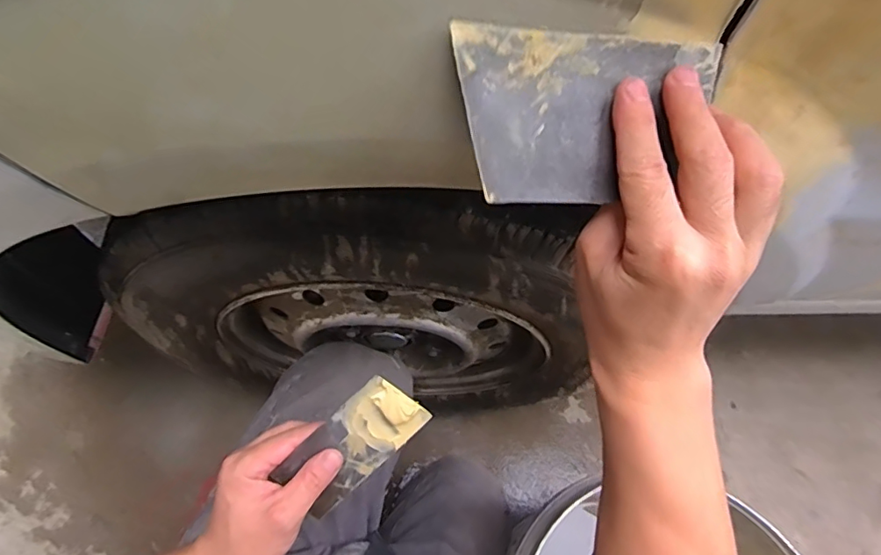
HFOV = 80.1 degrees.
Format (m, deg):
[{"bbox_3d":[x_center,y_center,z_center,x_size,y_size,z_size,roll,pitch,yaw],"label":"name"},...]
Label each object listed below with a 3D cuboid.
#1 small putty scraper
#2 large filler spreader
[{"bbox_3d":[-0.068,0.131,0.398,0.120,0.071,0.006,-43,36,4],"label":"small putty scraper"},{"bbox_3d":[0.066,-0.070,0.234,0.120,0.004,0.072,-2,103,-12],"label":"large filler spreader"}]

